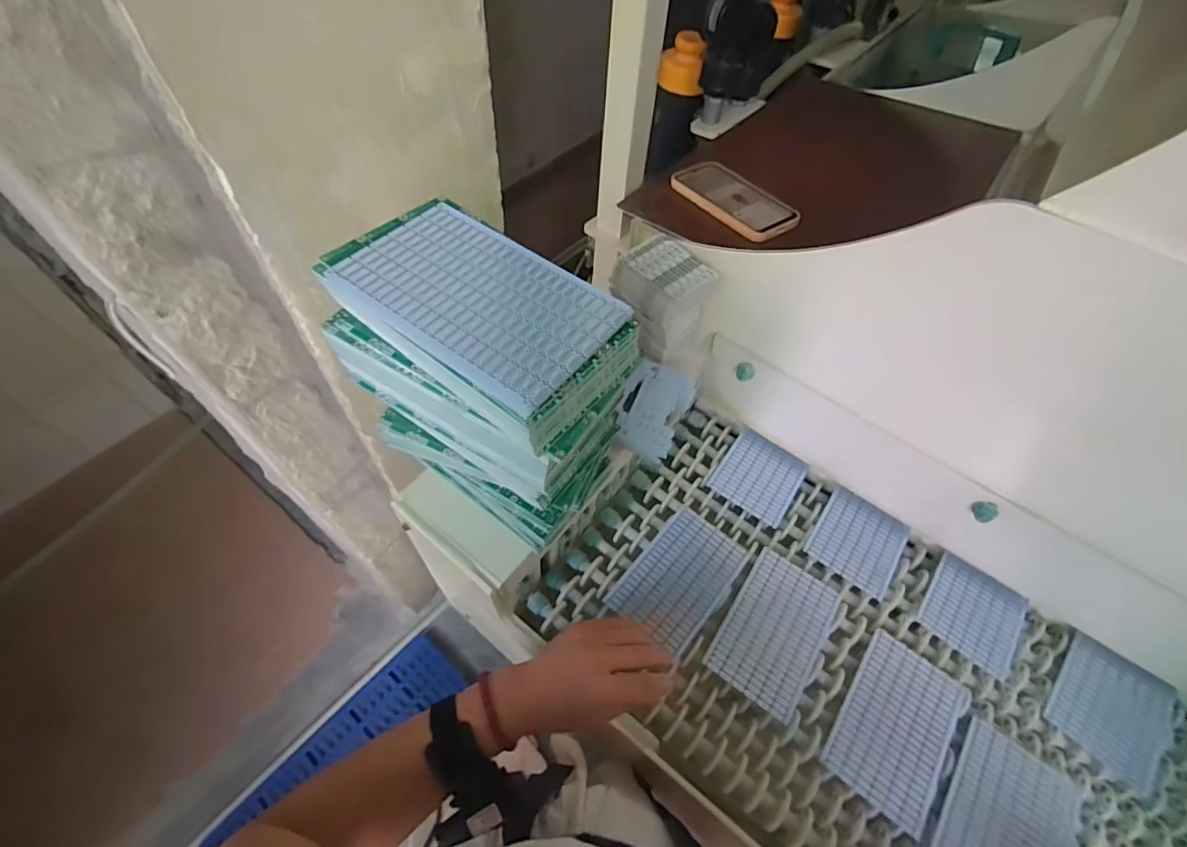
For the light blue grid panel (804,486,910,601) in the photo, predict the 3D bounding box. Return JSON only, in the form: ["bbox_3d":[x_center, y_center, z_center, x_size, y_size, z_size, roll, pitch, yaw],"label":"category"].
[{"bbox_3d":[0.336,0.146,0.645,0.101,0.004,0.113,33,60,17],"label":"light blue grid panel"}]

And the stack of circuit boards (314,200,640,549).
[{"bbox_3d":[-0.079,-0.022,0.406,0.195,0.218,0.118,28,59,14],"label":"stack of circuit boards"}]

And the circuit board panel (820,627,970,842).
[{"bbox_3d":[0.315,0.312,0.530,0.100,0.010,0.162,36,61,18],"label":"circuit board panel"}]

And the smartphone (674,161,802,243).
[{"bbox_3d":[0.172,-0.281,0.637,0.086,0.010,0.165,-33,59,-19],"label":"smartphone"}]

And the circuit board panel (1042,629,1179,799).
[{"bbox_3d":[0.558,0.302,0.550,0.131,0.013,0.106,-40,71,-22],"label":"circuit board panel"}]

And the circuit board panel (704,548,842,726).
[{"bbox_3d":[0.206,0.232,0.577,0.103,0.009,0.161,32,60,16],"label":"circuit board panel"}]

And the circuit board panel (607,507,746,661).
[{"bbox_3d":[0.104,0.181,0.604,0.101,0.007,0.158,37,61,19],"label":"circuit board panel"}]

